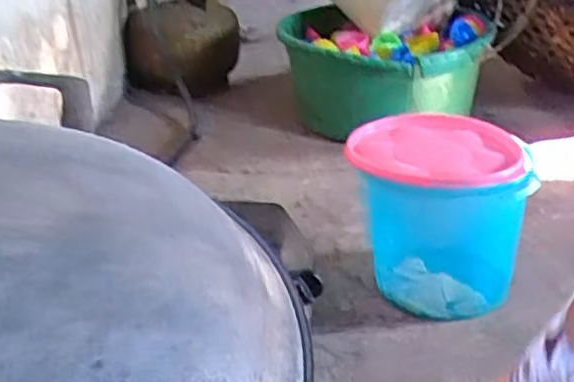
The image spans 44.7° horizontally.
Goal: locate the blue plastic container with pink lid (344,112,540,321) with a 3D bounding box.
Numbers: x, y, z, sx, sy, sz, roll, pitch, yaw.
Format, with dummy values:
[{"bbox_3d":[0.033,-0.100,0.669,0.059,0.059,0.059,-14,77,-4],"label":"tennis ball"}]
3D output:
[{"bbox_3d":[0.185,0.033,0.887,0.191,0.203,0.188,-4,27,-4],"label":"blue plastic container with pink lid"}]

